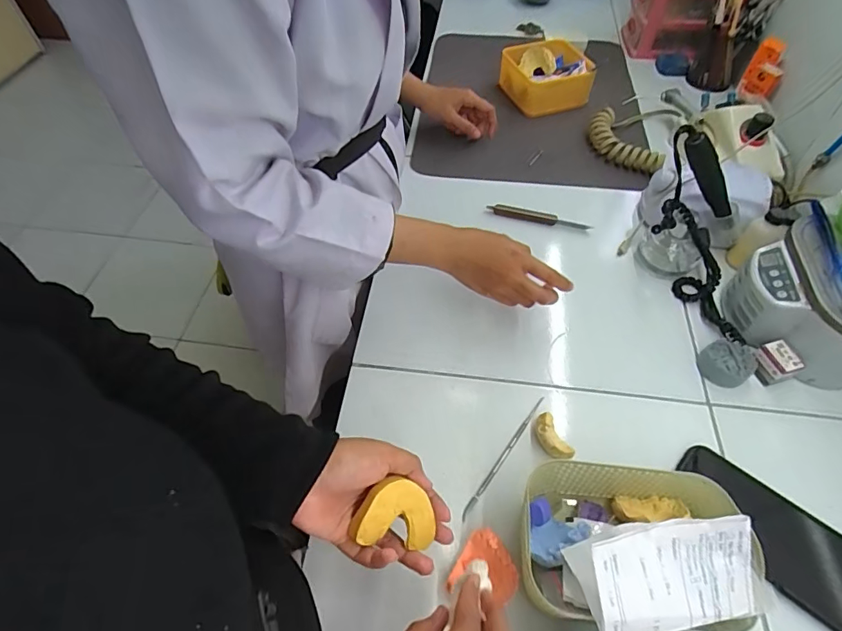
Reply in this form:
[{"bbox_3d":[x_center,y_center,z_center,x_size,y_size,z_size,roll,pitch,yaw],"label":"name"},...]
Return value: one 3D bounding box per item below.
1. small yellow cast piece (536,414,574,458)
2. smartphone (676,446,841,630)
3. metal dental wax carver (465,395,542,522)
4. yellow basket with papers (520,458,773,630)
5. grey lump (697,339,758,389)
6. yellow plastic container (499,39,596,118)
[{"bbox_3d":[0.130,0.125,0.481,0.022,0.024,0.050,-15,55,-11],"label":"small yellow cast piece"},{"bbox_3d":[0.318,0.199,0.435,0.168,0.008,0.085,34,61,22],"label":"smartphone"},{"bbox_3d":[0.085,0.140,0.481,0.006,0.004,0.154,31,61,21],"label":"metal dental wax carver"},{"bbox_3d":[0.160,0.171,0.363,0.141,0.150,0.124,-2,54,-2],"label":"yellow basket with papers"},{"bbox_3d":[0.346,0.055,0.536,0.053,0.024,0.047,5,54,4],"label":"grey lump"},{"bbox_3d":[0.219,-0.417,0.832,0.156,0.078,0.086,5,54,4],"label":"yellow plastic container"}]

